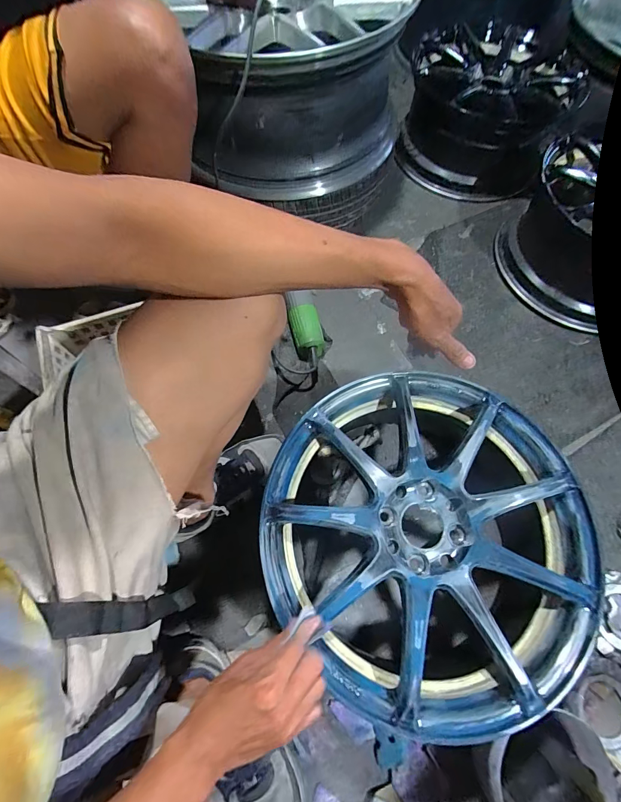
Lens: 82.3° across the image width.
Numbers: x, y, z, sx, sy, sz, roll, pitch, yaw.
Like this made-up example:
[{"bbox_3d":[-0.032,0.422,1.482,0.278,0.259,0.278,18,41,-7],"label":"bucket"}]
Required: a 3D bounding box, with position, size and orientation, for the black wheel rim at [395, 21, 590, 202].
[{"bbox_3d":[0.471,-0.800,0.990,0.420,0.231,0.387,17,68,6],"label":"black wheel rim"}]

